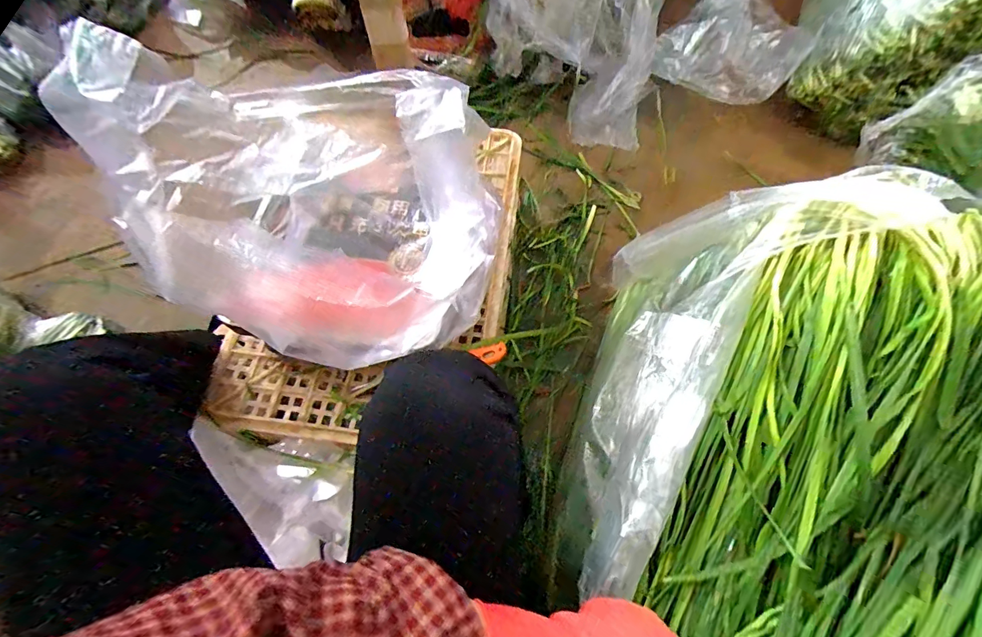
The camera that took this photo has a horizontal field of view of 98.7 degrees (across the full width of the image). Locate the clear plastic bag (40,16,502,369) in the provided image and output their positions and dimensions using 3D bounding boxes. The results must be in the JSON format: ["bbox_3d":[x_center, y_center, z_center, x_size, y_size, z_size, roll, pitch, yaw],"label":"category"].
[{"bbox_3d":[-0.188,-0.138,0.467,0.387,0.260,0.303,10,67,5],"label":"clear plastic bag"}]

